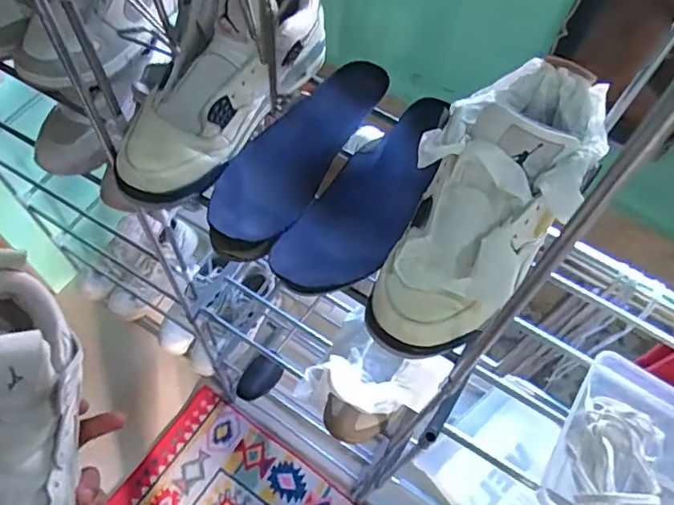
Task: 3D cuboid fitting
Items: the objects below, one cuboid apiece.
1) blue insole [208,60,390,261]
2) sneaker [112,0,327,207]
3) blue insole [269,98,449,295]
[{"bbox_3d":[-0.043,-0.105,0.565,0.088,0.023,0.261,27,64,11],"label":"blue insole"},{"bbox_3d":[-0.113,-0.173,0.539,0.111,0.116,0.271,39,67,17],"label":"sneaker"},{"bbox_3d":[0.036,-0.060,0.545,0.091,0.034,0.267,30,65,13],"label":"blue insole"}]

